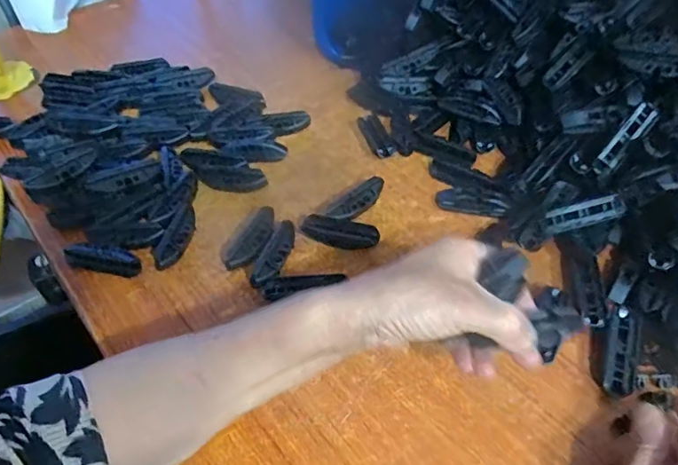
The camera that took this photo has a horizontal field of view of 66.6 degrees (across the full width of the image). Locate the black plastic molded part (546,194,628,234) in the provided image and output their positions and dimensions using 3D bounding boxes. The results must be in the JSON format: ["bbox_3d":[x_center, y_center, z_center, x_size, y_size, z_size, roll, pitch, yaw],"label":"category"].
[{"bbox_3d":[0.212,-0.016,0.448,0.067,0.021,0.014,-15,6,5],"label":"black plastic molded part"}]

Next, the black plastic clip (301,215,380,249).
[{"bbox_3d":[0.001,0.000,0.473,0.070,0.017,0.023,15,51,13],"label":"black plastic clip"}]

